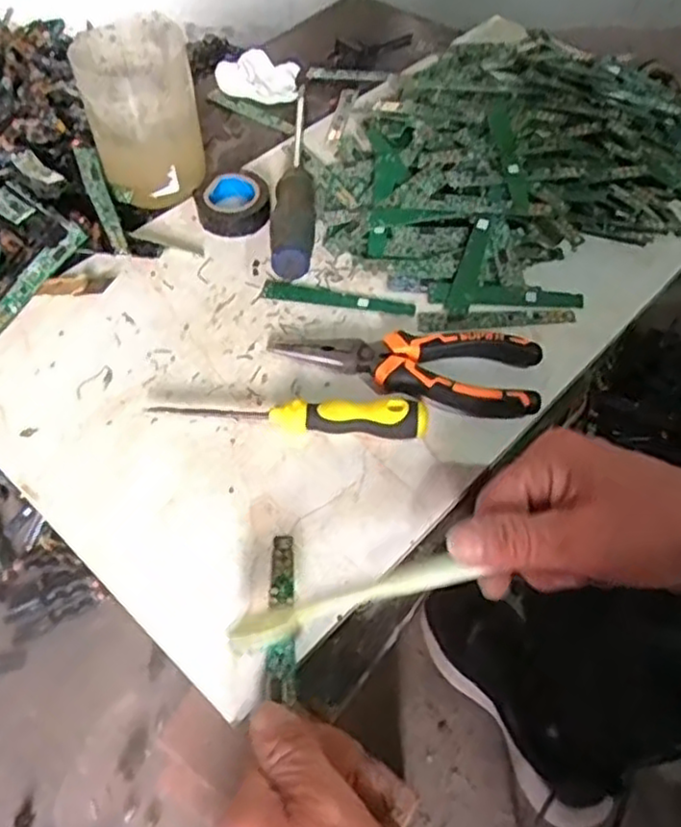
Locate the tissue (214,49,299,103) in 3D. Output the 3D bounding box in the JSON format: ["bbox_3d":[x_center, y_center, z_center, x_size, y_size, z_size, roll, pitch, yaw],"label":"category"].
[{"bbox_3d":[-0.073,-0.295,0.621,0.071,0.020,0.047,0,53,0],"label":"tissue"}]

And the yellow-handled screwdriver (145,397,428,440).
[{"bbox_3d":[-0.028,0.001,0.396,0.150,0.027,0.018,2,53,1],"label":"yellow-handled screwdriver"}]

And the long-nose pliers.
[{"bbox_3d":[0.040,-0.032,0.431,0.156,0.021,0.054,8,54,5],"label":"long-nose pliers"}]

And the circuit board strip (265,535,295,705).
[{"bbox_3d":[-0.029,0.095,0.342,0.013,0.006,0.079,0,53,-4],"label":"circuit board strip"}]

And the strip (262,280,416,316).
[{"bbox_3d":[-0.001,-0.074,0.457,0.097,0.005,0.013,7,54,5],"label":"strip"}]

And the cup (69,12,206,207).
[{"bbox_3d":[-0.136,-0.207,0.493,0.074,0.090,0.080,-12,57,-10],"label":"cup"}]

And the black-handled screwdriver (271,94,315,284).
[{"bbox_3d":[-0.033,-0.171,0.502,0.026,0.027,0.201,-1,53,-1],"label":"black-handled screwdriver"}]

